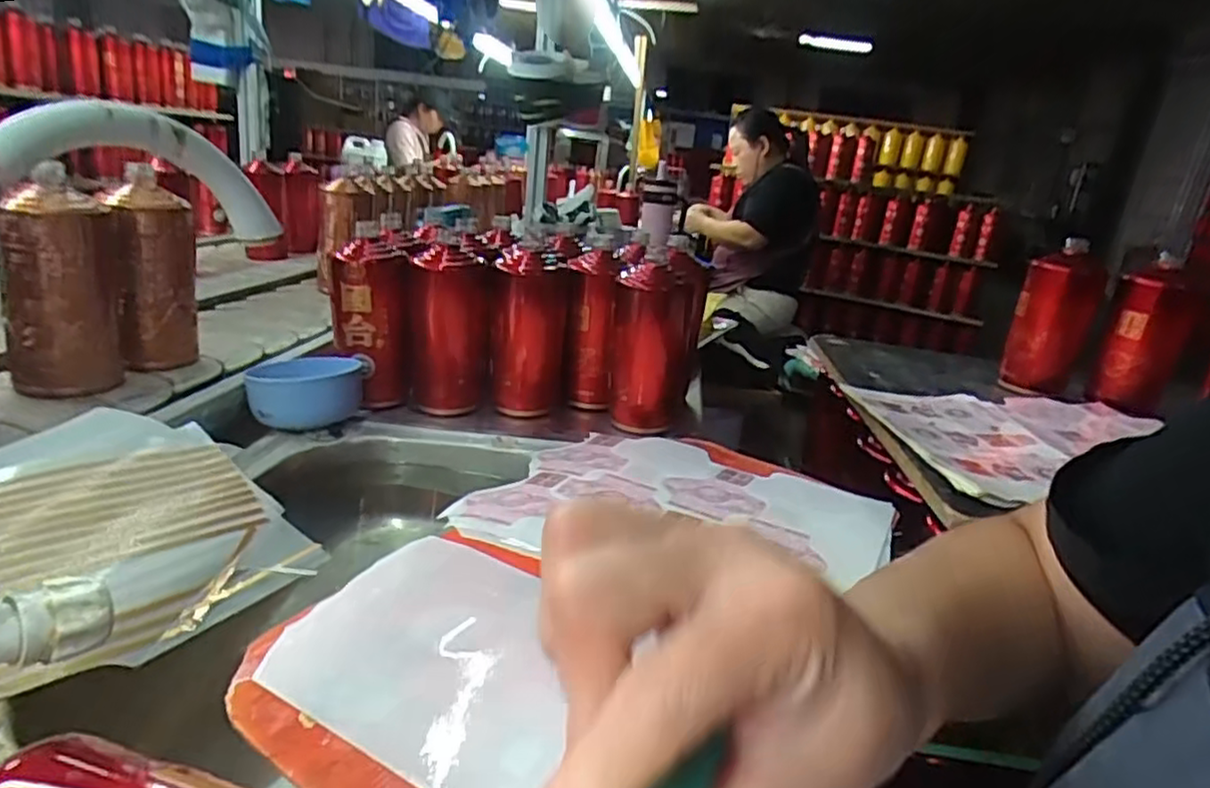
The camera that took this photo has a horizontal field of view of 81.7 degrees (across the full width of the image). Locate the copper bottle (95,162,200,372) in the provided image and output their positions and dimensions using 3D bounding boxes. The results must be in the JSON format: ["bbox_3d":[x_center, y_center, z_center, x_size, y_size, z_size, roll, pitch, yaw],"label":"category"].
[{"bbox_3d":[-0.430,-0.113,0.669,0.066,0.194,0.084,-3,21,-29],"label":"copper bottle"}]

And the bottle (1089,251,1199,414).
[{"bbox_3d":[0.631,-0.071,0.817,0.079,0.160,0.073,19,22,32],"label":"bottle"}]

